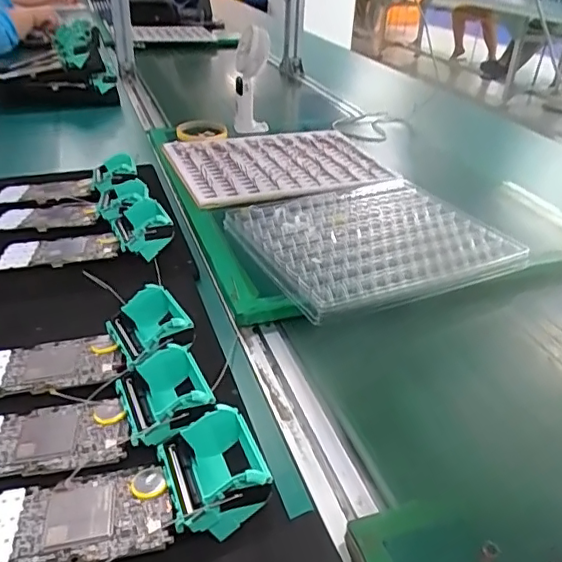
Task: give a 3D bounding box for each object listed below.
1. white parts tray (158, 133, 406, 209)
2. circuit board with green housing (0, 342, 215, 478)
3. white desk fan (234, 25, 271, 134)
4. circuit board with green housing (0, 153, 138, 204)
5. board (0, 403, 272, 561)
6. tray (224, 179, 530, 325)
[{"bbox_3d":[-0.008,-0.190,0.882,0.314,0.024,0.288,-8,34,-13],"label":"white parts tray"},{"bbox_3d":[-0.150,0.096,0.404,0.194,0.038,0.083,-10,36,-11],"label":"circuit board with green housing"},{"bbox_3d":[-0.055,-0.379,1.036,0.066,0.167,0.097,-3,33,-5],"label":"white desk fan"},{"bbox_3d":[-0.304,-0.142,0.803,0.206,0.027,0.094,-10,32,9],"label":"circuit board with green housing"},{"bbox_3d":[-0.107,0.132,0.350,0.194,0.043,0.082,-10,36,-11],"label":"board"},{"bbox_3d":[0.103,-0.051,0.675,0.286,0.032,0.259,-14,36,-21],"label":"tray"}]

